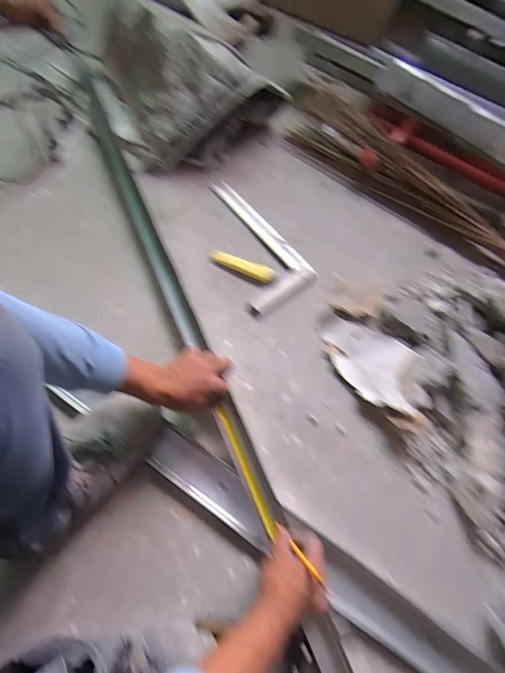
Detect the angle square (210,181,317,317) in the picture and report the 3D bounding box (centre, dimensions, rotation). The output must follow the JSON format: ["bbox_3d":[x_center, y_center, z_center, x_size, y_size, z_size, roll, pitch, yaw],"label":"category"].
[{"bbox_3d":[-0.021,-0.224,0.830,0.169,0.020,0.361,-33,70,-13],"label":"angle square"}]

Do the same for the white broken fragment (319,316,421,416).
[{"bbox_3d":[0.222,0.048,0.697,0.212,0.041,0.142,24,69,11],"label":"white broken fragment"}]

